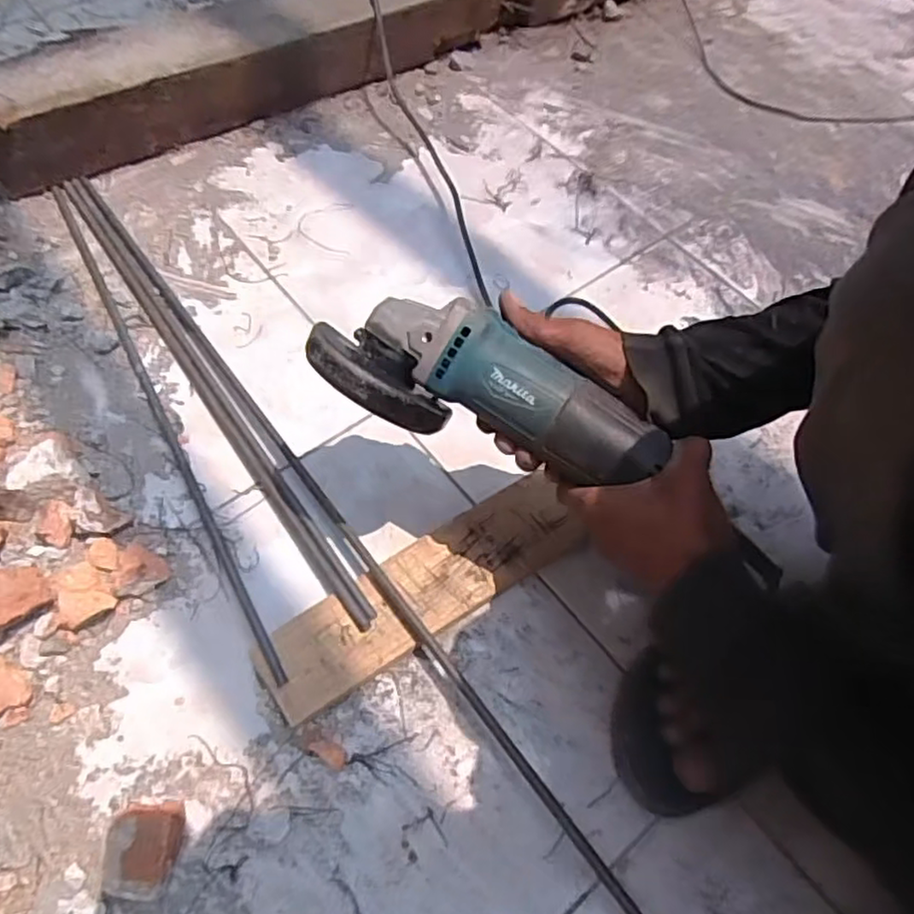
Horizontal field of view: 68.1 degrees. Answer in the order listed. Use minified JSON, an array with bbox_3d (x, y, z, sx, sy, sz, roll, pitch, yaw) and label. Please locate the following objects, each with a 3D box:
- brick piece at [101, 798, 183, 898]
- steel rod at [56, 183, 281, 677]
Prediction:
[{"bbox_3d":[-0.202,0.254,0.438,0.044,0.039,0.058,9,60,1],"label":"brick piece"},{"bbox_3d":[-0.284,-0.060,0.625,0.012,0.007,0.599,-26,65,-17],"label":"steel rod"}]

